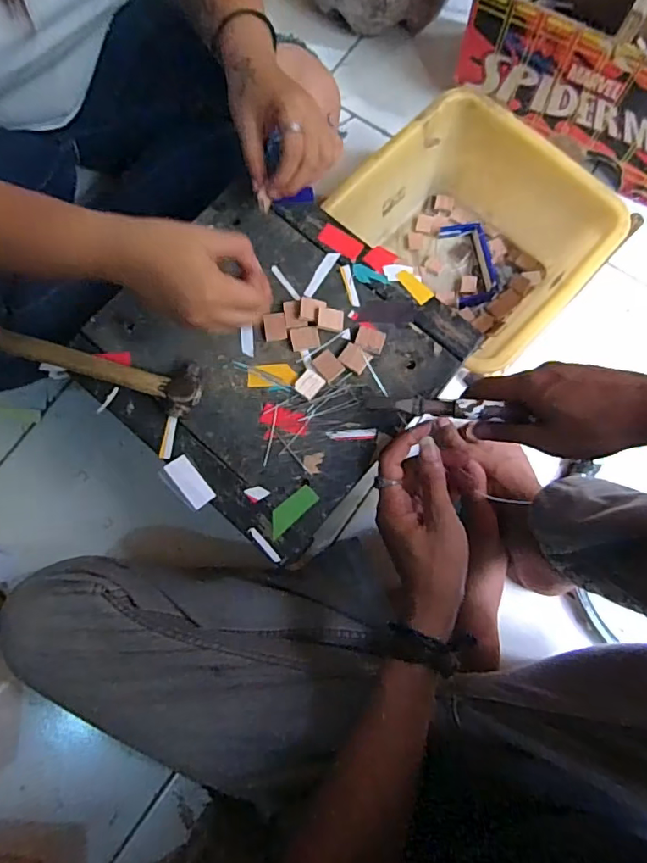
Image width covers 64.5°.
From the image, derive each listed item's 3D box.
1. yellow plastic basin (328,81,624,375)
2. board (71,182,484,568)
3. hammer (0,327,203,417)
[{"bbox_3d":[0.179,-0.234,0.634,0.251,0.117,0.278,-42,81,-7],"label":"yellow plastic basin"},{"bbox_3d":[-0.044,-0.071,0.454,0.266,0.015,0.266,41,82,8],"label":"board"},{"bbox_3d":[-0.223,-0.066,0.446,0.243,0.021,0.043,16,80,4],"label":"hammer"}]

